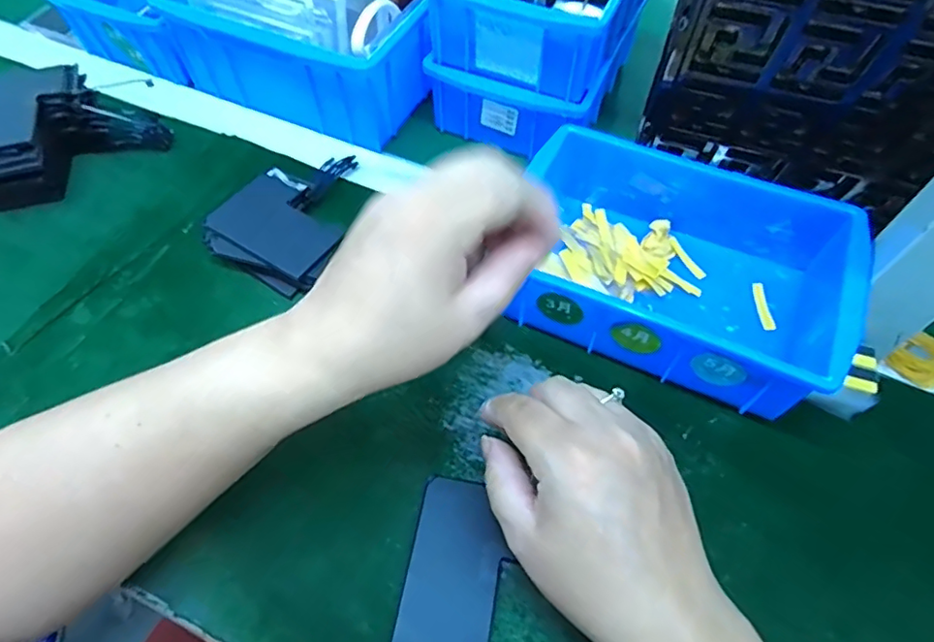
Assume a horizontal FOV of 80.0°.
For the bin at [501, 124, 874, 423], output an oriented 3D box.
[{"bbox_3d":[0.128,-0.038,0.358,0.196,0.071,0.137,24,60,14],"label":"bin"}]

